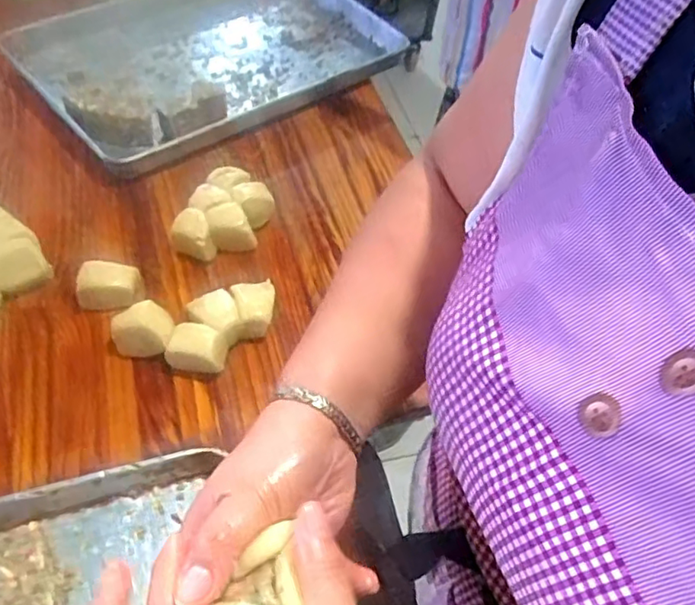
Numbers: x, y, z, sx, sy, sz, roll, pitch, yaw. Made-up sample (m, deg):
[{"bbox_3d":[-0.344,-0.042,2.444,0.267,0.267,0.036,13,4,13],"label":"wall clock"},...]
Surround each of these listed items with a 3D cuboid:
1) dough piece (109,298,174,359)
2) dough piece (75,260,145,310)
[{"bbox_3d":[-0.229,0.030,0.668,0.066,0.043,0.053,-1,53,-7],"label":"dough piece"},{"bbox_3d":[-0.286,-0.023,0.713,0.070,0.047,0.034,-2,53,-7],"label":"dough piece"}]

